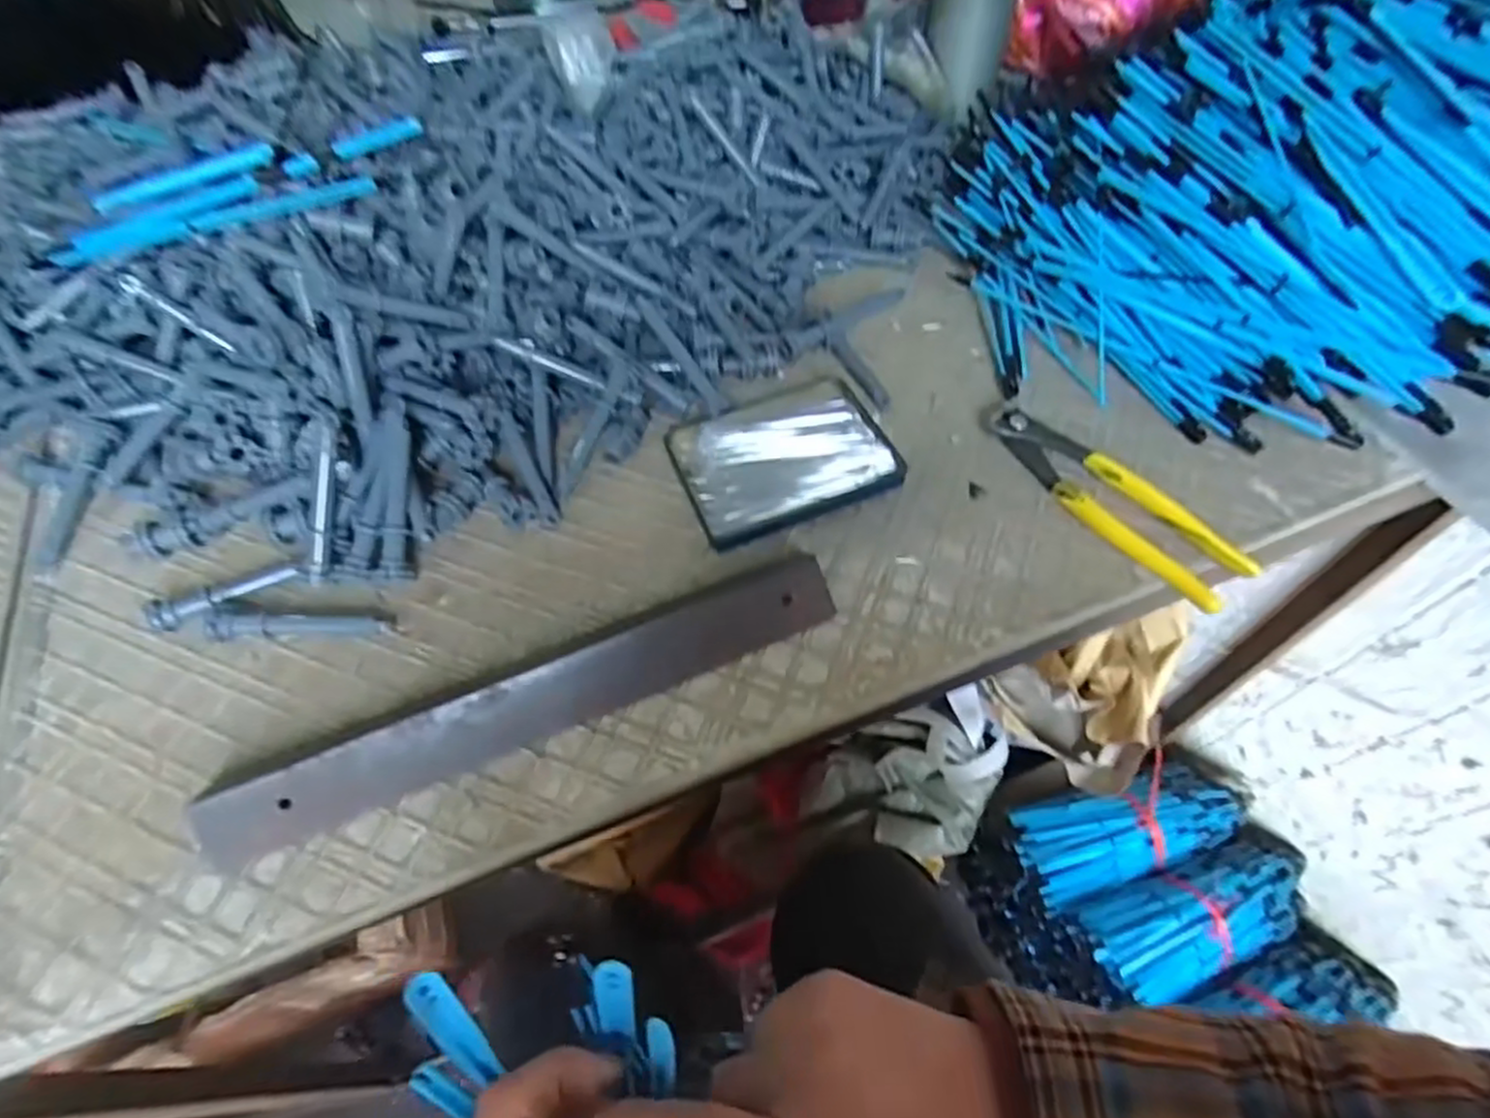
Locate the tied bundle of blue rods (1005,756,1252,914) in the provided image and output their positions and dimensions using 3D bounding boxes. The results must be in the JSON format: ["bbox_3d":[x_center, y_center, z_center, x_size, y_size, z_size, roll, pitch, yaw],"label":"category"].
[{"bbox_3d":[0.468,0.329,0.894,0.287,0.085,0.115,-16,59,-9],"label":"tied bundle of blue rods"}]

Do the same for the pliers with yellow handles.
[{"bbox_3d":[0.212,-0.035,0.430,0.045,0.018,0.164,-36,64,-20],"label":"pliers with yellow handles"}]

